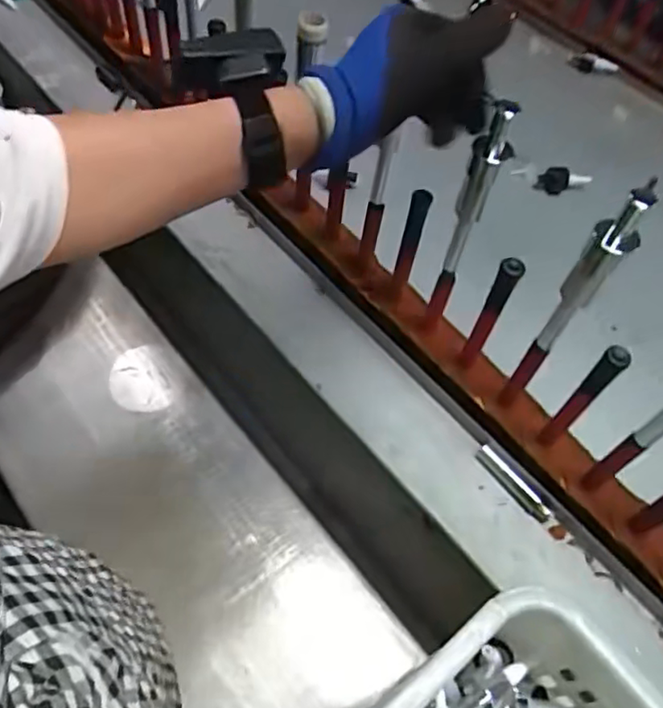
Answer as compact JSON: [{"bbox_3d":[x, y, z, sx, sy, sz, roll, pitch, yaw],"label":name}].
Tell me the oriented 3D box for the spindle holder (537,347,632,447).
[{"bbox_3d":[0.205,0.040,0.505,0.018,0.145,0.025,40,68,20],"label":"spindle holder"}]

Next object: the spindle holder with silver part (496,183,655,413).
[{"bbox_3d":[0.182,-0.026,0.478,0.027,0.259,0.039,30,65,16],"label":"spindle holder with silver part"}]

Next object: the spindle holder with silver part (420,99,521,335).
[{"bbox_3d":[0.111,-0.097,0.516,0.029,0.252,0.030,21,62,12],"label":"spindle holder with silver part"}]

